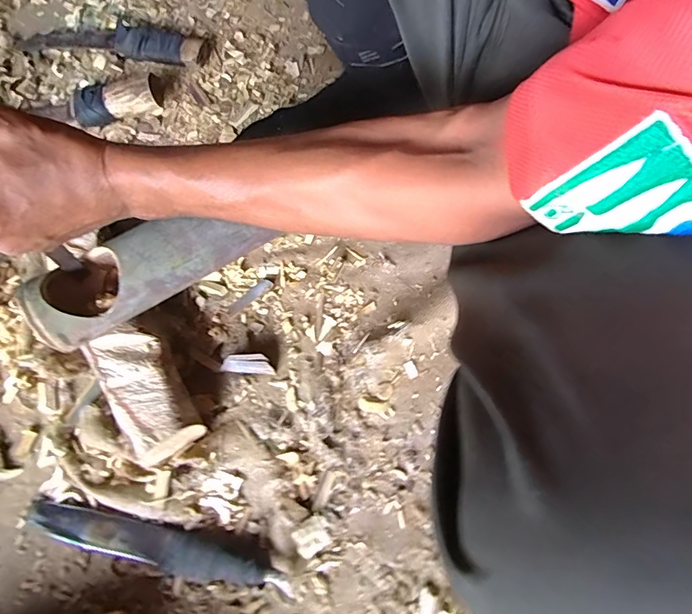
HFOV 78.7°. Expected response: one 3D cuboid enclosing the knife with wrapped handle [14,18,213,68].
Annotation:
[{"bbox_3d":[-0.345,-0.388,0.611,0.292,0.030,0.050,9,74,3],"label":"knife with wrapped handle"}]

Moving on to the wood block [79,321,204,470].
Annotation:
[{"bbox_3d":[-0.209,0.089,0.446,0.074,0.060,0.135,-29,75,-8],"label":"wood block"}]

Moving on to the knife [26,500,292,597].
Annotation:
[{"bbox_3d":[-0.193,0.241,0.423,0.272,0.021,0.042,8,74,3],"label":"knife"}]

